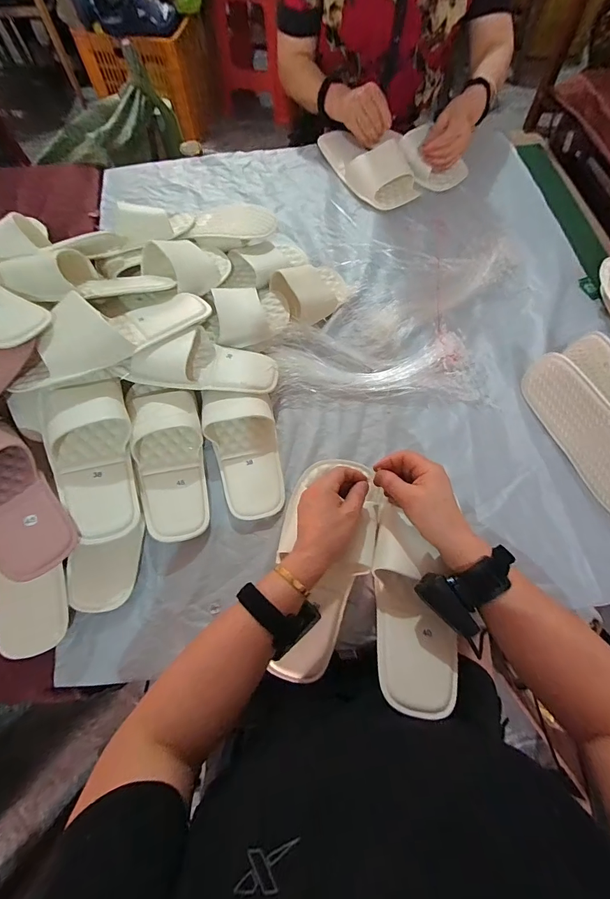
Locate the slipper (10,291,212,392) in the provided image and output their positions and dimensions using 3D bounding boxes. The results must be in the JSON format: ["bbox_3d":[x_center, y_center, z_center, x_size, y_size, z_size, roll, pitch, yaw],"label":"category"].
[{"bbox_3d":[-0.250,-0.160,0.493,0.260,0.061,0.091,-33,69,-28],"label":"slipper"}]

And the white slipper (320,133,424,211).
[{"bbox_3d":[0.126,-0.601,0.774,0.120,0.067,0.248,-24,69,-10],"label":"white slipper"}]

